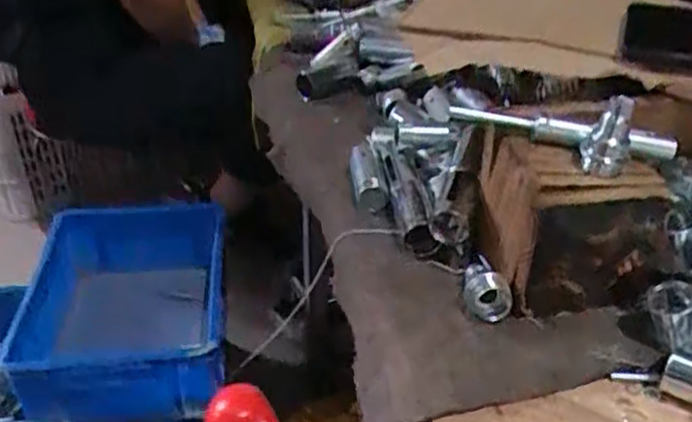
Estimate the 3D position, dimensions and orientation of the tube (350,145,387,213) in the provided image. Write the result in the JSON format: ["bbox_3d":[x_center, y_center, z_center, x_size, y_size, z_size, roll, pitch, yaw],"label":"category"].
[{"bbox_3d":[0.018,-0.031,0.580,0.027,0.028,0.070,-1,34,0],"label":"tube"}]

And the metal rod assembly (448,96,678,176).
[{"bbox_3d":[0.142,-0.057,0.444,0.131,0.043,0.049,13,37,18],"label":"metal rod assembly"}]

